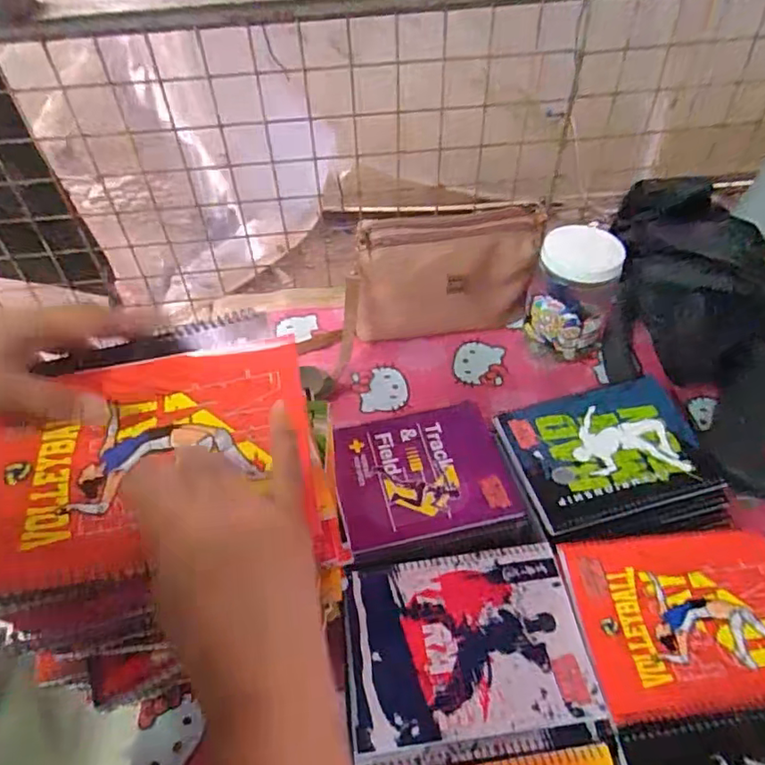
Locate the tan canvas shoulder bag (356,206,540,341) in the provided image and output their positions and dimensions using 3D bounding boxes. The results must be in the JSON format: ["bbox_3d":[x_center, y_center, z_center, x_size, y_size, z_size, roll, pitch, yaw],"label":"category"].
[{"bbox_3d":[0.082,-0.141,0.791,0.242,0.159,0.062,-6,49,-3],"label":"tan canvas shoulder bag"}]

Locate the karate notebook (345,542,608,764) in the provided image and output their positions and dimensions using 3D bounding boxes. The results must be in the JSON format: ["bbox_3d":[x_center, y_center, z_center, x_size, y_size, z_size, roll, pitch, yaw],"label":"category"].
[{"bbox_3d":[0.072,0.230,0.504,0.201,0.008,0.163,-7,48,-3],"label":"karate notebook"}]

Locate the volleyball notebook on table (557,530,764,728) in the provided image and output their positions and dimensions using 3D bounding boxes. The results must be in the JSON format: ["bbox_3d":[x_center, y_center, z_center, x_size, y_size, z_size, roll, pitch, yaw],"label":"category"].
[{"bbox_3d":[0.276,0.208,0.521,0.201,0.011,0.151,-6,48,-2],"label":"volleyball notebook on table"}]

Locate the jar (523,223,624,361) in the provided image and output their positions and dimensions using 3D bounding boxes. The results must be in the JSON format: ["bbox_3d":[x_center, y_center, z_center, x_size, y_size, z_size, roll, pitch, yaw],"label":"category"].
[{"bbox_3d":[0.253,-0.117,0.772,0.100,0.160,0.104,-1,49,1],"label":"jar"}]

